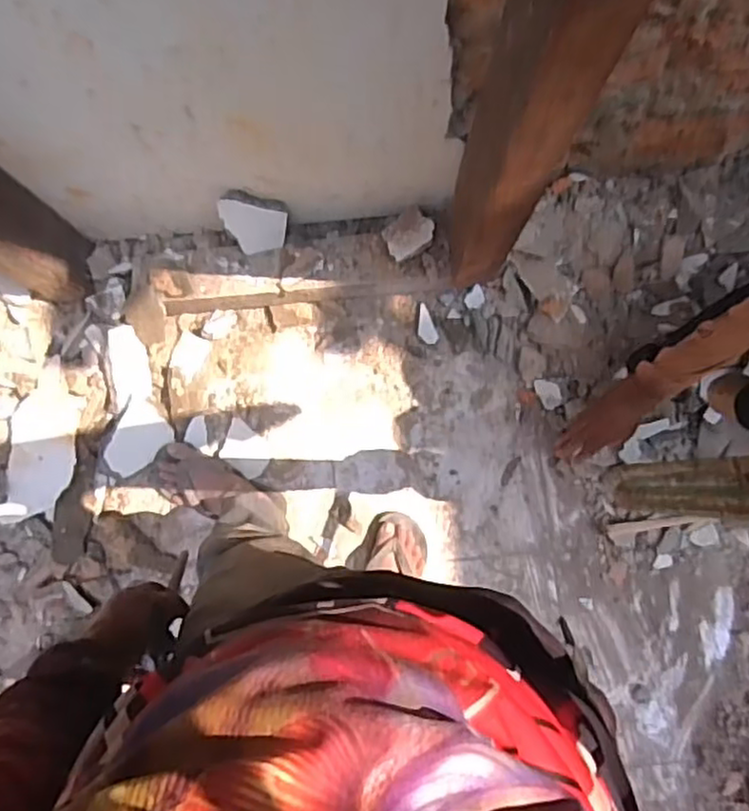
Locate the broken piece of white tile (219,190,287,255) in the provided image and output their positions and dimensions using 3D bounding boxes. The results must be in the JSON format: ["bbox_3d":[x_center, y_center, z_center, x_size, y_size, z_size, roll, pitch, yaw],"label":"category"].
[{"bbox_3d":[-0.207,-0.323,1.183,0.106,0.148,0.013,-16,61,-6],"label":"broken piece of white tile"}]

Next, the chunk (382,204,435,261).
[{"bbox_3d":[0.060,-0.310,1.226,0.092,0.034,0.075,-39,85,-5],"label":"chunk"}]

